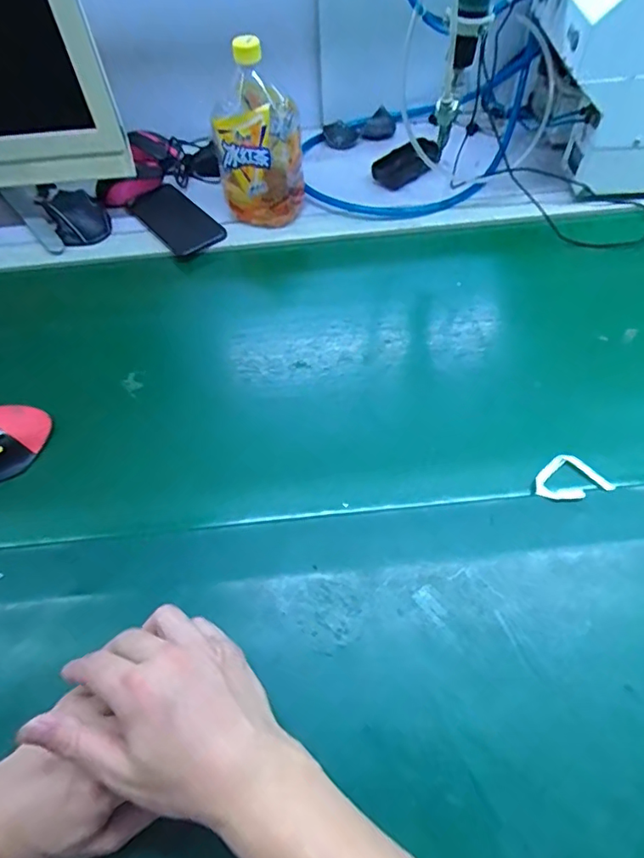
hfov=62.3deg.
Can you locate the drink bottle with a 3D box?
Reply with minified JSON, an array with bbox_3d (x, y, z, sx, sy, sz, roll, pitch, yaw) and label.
[{"bbox_3d":[-0.079,-0.364,0.655,0.102,0.194,0.107,-6,56,0],"label":"drink bottle"}]

